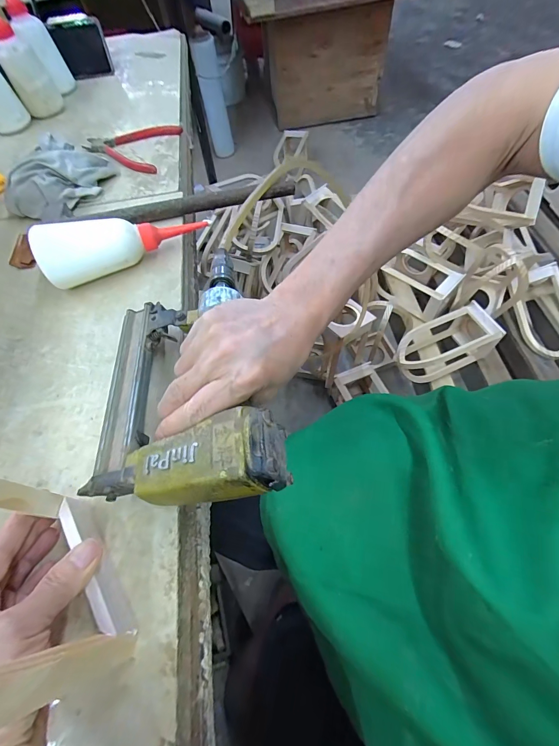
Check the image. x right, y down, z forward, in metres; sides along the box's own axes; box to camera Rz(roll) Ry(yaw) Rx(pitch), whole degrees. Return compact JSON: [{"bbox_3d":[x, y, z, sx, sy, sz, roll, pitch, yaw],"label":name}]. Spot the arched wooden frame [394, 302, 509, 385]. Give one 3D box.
[{"bbox_3d":[0.455,-0.079,0.913,0.278,0.140,0.115,-20,61,-7],"label":"arched wooden frame"}]

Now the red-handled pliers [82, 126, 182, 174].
[{"bbox_3d":[-0.238,-0.353,0.515,0.148,0.014,0.110,11,62,11],"label":"red-handled pliers"}]

